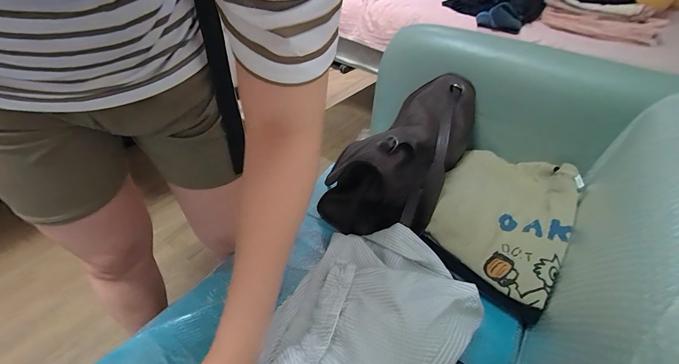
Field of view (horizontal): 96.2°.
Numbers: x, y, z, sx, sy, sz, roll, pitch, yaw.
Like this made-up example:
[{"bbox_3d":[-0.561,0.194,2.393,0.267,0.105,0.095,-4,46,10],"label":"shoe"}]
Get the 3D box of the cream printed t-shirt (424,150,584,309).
[{"bbox_3d":[0.304,0.045,0.572,0.215,0.071,0.300,28,47,23],"label":"cream printed t-shirt"}]

